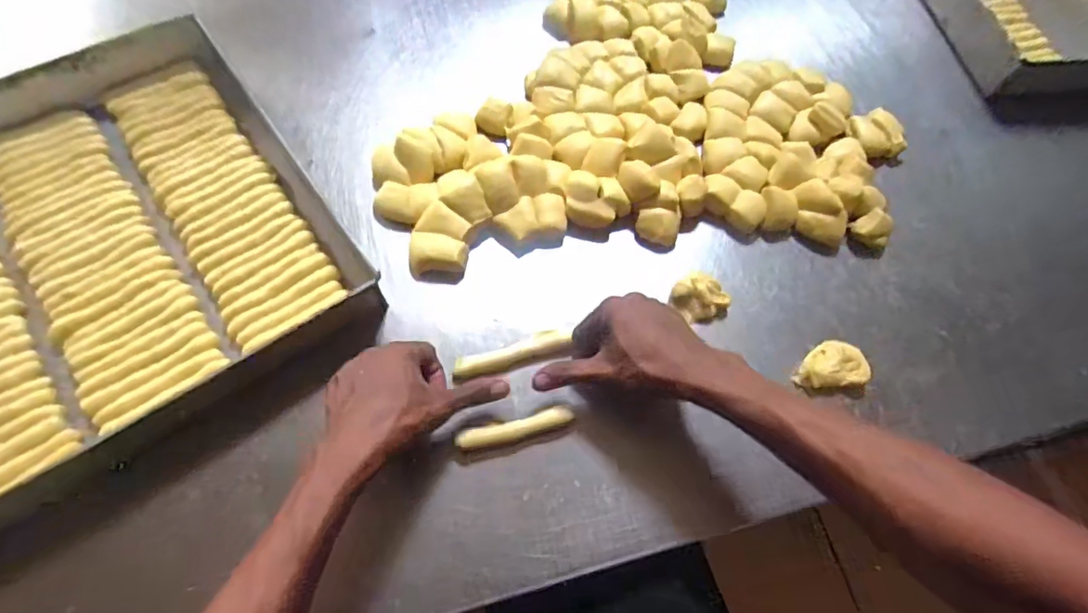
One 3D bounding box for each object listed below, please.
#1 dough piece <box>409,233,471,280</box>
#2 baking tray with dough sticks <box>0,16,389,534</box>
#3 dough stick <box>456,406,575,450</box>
[{"bbox_3d":[-0.105,-0.050,0.511,0.053,0.024,0.038,9,64,2],"label":"dough piece"},{"bbox_3d":[-0.425,-0.057,0.471,0.406,0.063,0.408,-34,72,-17],"label":"baking tray with dough sticks"},{"bbox_3d":[-0.023,0.103,0.440,0.098,0.011,0.016,-13,65,-8],"label":"dough stick"}]

